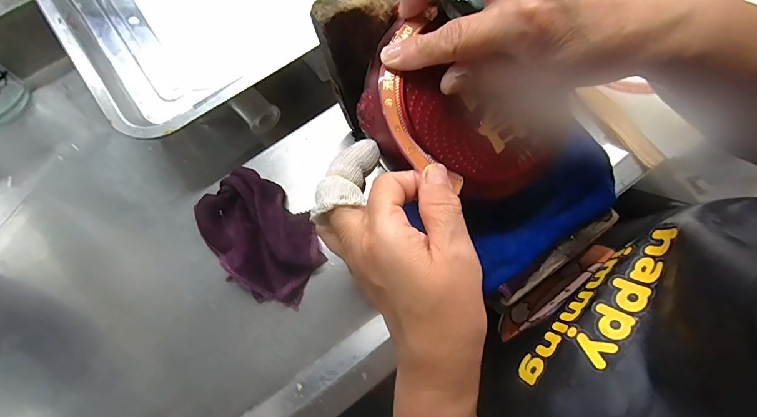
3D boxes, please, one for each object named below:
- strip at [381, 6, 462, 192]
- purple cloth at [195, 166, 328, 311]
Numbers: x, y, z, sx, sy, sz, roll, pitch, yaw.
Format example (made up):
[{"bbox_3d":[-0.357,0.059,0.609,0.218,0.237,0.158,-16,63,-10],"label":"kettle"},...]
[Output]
[{"bbox_3d":[0.024,-0.068,0.231,0.047,0.006,0.110,-1,85,-1],"label":"strip"},{"bbox_3d":[-0.099,0.024,0.326,0.112,0.029,0.076,41,80,7],"label":"purple cloth"}]

